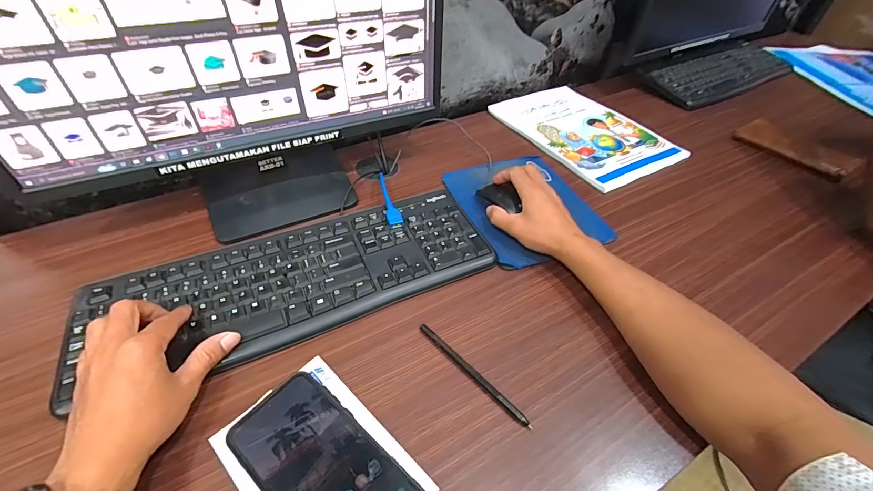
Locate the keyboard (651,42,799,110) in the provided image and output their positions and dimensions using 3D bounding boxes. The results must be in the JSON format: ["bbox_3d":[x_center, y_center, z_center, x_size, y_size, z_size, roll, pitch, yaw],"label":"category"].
[{"bbox_3d":[0.666,-0.401,0.877,0.457,0.037,0.122,-23,52,-23],"label":"keyboard"}]

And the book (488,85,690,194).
[{"bbox_3d":[0.257,-0.222,0.696,0.210,0.013,0.323,-20,51,-21],"label":"book"}]

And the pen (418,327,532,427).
[{"bbox_3d":[0.034,0.122,0.365,0.007,0.006,0.139,-34,57,-30],"label":"pen"}]

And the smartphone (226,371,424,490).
[{"bbox_3d":[-0.088,0.177,0.300,0.163,0.016,0.079,33,54,25],"label":"smartphone"}]

